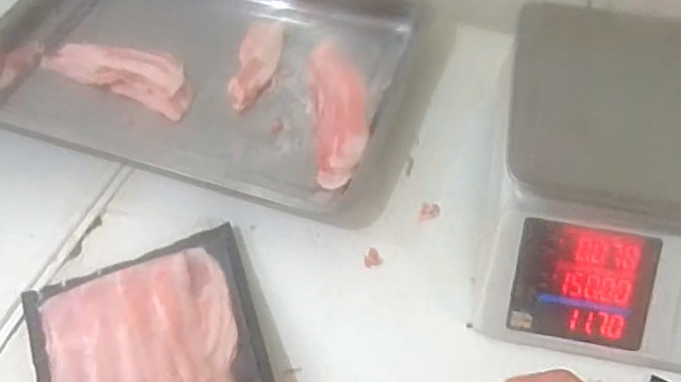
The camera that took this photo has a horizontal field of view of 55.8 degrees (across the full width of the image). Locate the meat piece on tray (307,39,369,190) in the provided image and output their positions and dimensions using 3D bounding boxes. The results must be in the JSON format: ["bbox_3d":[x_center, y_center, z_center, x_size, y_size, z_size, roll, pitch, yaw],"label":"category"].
[{"bbox_3d":[-0.002,-0.090,0.713,0.064,0.035,0.192,-4,55,-1],"label":"meat piece on tray"}]

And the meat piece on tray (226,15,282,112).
[{"bbox_3d":[-0.100,-0.154,0.772,0.045,0.011,0.149,6,56,6],"label":"meat piece on tray"}]

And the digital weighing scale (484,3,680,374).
[{"bbox_3d":[0.306,0.002,0.577,0.333,0.129,0.294,8,56,7],"label":"digital weighing scale"}]

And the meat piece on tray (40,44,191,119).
[{"bbox_3d":[-0.258,-0.142,0.759,0.190,0.022,0.065,20,58,15],"label":"meat piece on tray"}]

